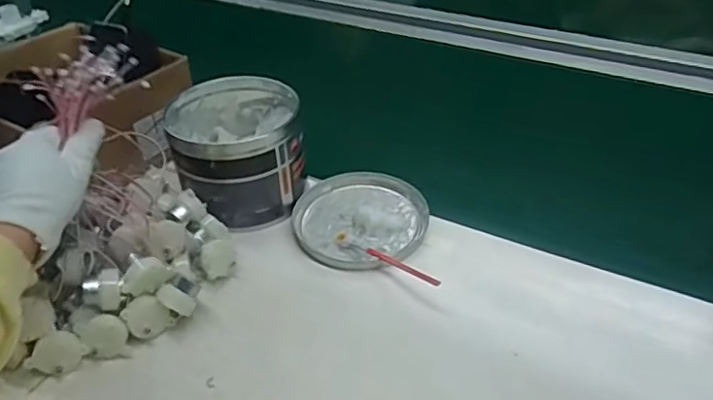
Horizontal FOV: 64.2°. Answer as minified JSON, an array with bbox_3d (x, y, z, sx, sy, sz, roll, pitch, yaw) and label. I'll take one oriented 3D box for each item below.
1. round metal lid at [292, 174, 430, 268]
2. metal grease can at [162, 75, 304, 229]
[{"bbox_3d":[0.003,0.012,0.559,0.127,0.014,0.131,-2,38,1],"label":"round metal lid"},{"bbox_3d":[-0.119,-0.051,0.571,0.118,0.105,0.127,-2,38,1],"label":"metal grease can"}]

